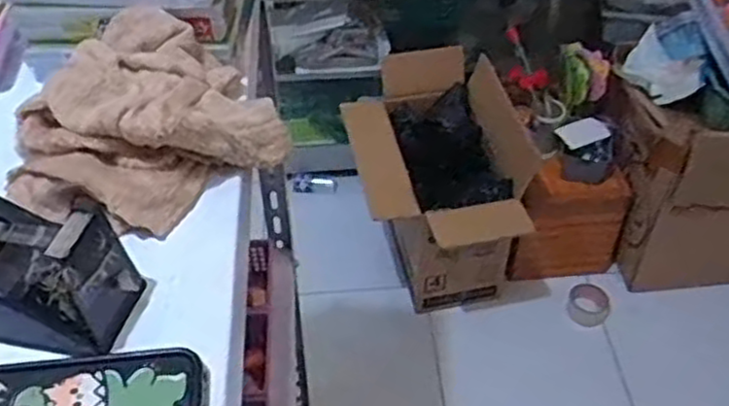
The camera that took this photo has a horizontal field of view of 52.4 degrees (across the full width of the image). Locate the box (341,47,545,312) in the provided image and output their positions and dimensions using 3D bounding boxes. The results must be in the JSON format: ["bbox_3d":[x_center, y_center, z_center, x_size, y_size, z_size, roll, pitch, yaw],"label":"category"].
[{"bbox_3d":[0.184,-0.032,1.693,0.388,0.405,0.483,-8,47,-7],"label":"box"}]

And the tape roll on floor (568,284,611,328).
[{"bbox_3d":[0.527,0.239,1.744,0.096,0.046,0.096,-1,46,1],"label":"tape roll on floor"}]

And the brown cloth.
[{"bbox_3d":[-0.155,-0.060,0.509,0.139,0.069,0.176,34,56,29],"label":"brown cloth"}]

